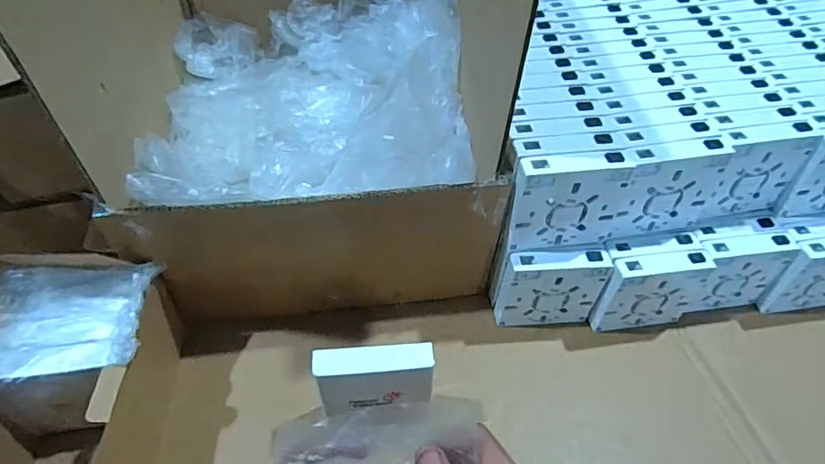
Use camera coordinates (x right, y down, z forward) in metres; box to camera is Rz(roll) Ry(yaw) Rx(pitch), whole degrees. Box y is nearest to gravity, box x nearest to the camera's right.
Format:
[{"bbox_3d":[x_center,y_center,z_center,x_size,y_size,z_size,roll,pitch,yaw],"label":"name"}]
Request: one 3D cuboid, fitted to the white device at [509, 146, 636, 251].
[{"bbox_3d":[0.124,-0.025,0.423,0.089,0.082,0.028,-6,50,-8],"label":"white device"}]

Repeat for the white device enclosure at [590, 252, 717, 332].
[{"bbox_3d":[0.213,0.054,0.473,0.091,0.082,0.025,-5,50,-7],"label":"white device enclosure"}]

